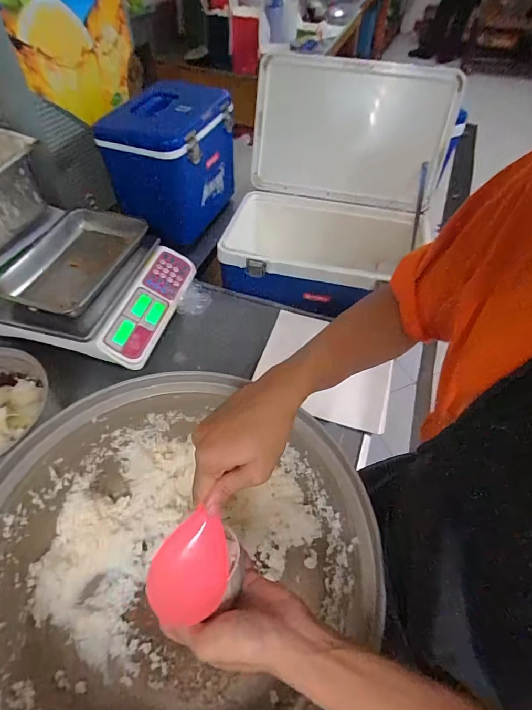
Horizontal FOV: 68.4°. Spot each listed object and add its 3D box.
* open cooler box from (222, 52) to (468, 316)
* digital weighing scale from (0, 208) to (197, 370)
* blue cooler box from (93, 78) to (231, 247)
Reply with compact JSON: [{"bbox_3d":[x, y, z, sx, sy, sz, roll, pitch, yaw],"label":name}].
[{"bbox_3d":[0.146,-0.400,0.993,0.490,0.448,0.530,18,54,12],"label":"open cooler box"},{"bbox_3d":[-0.363,-0.165,0.859,0.326,0.107,0.341,14,54,10],"label":"digital weighing scale"},{"bbox_3d":[-0.239,-0.493,1.021,0.252,0.289,0.286,15,54,10],"label":"blue cooler box"}]

